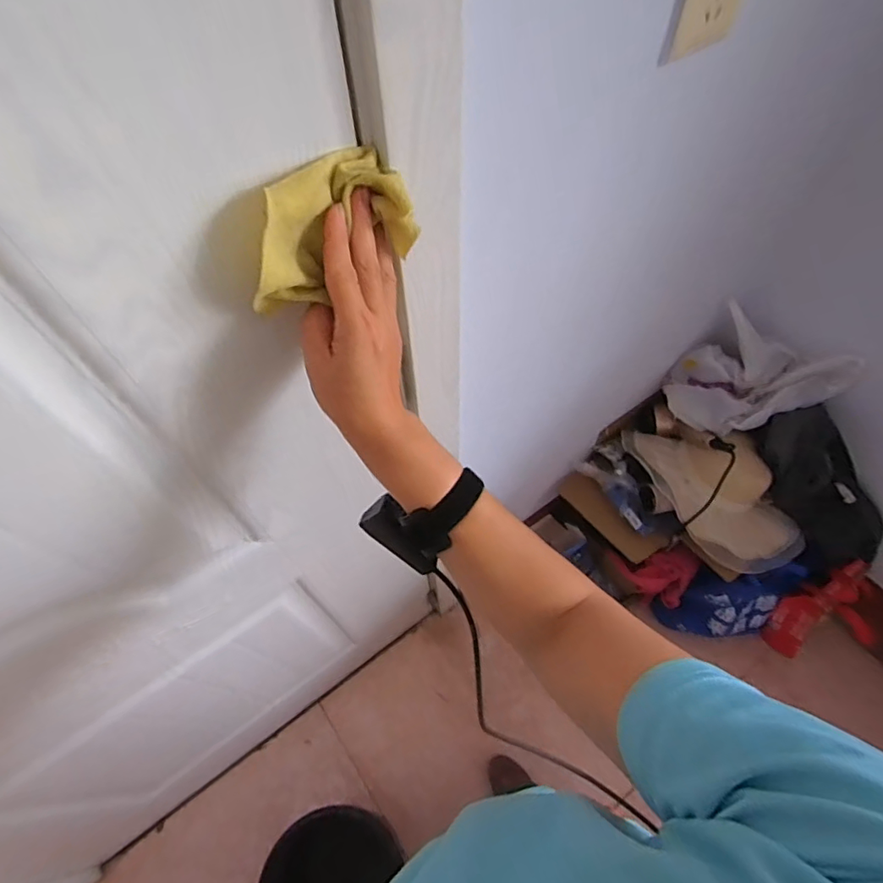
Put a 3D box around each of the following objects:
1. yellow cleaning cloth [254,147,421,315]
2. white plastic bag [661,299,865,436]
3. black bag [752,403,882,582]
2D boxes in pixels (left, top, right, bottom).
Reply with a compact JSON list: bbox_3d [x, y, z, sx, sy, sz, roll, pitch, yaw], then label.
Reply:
[{"bbox_3d":[-0.076,-0.137,0.337,0.113,0.071,0.041,-28,62,-14],"label":"yellow cleaning cloth"},{"bbox_3d":[0.649,-0.149,1.093,0.301,0.173,0.200,-13,60,-6],"label":"white plastic bag"},{"bbox_3d":[0.814,0.109,1.114,0.180,0.115,0.404,-36,102,-18],"label":"black bag"}]

